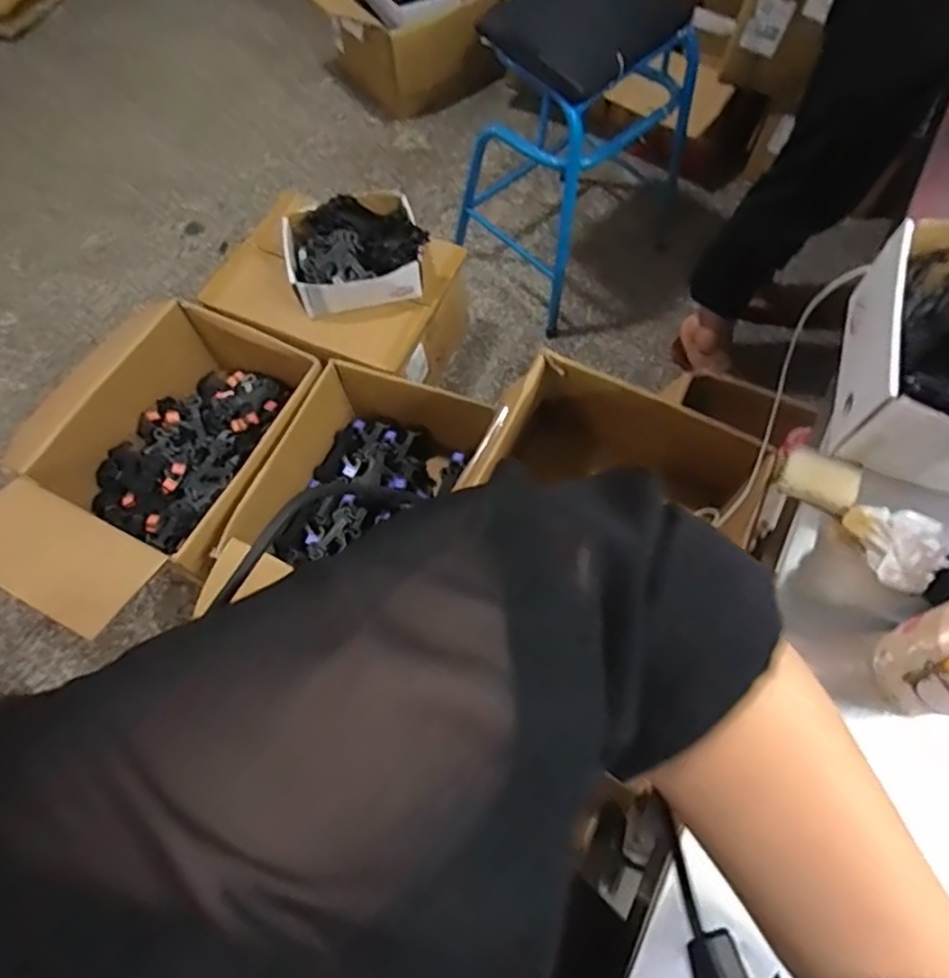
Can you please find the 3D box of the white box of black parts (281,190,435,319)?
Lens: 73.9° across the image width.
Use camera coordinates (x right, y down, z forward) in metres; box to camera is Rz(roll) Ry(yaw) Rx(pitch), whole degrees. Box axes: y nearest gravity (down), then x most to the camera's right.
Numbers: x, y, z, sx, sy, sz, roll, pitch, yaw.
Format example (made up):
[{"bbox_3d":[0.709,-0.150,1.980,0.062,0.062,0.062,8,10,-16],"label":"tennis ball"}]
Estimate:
[{"bbox_3d":[-0.215,-0.427,1.145,0.244,0.108,0.190,-15,66,-6],"label":"white box of black parts"}]

